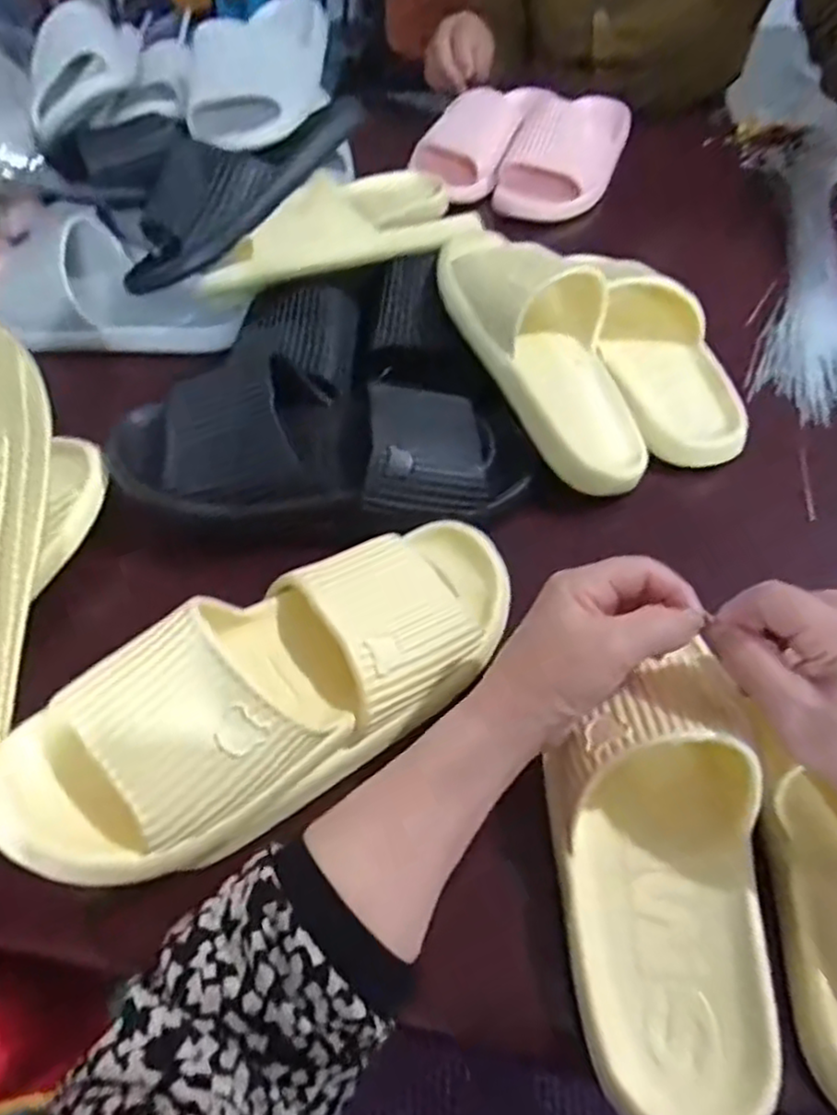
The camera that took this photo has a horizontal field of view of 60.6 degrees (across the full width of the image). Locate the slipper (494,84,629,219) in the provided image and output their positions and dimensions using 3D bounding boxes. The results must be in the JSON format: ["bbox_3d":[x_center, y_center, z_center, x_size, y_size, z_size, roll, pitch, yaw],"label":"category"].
[{"bbox_3d":[0.161,-0.460,0.797,0.122,0.067,0.214,18,57,12],"label":"slipper"}]

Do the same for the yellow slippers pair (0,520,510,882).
[{"bbox_3d":[-0.067,0.060,0.383,0.294,0.083,0.104,-31,60,-20],"label":"yellow slippers pair"}]

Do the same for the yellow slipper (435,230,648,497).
[{"bbox_3d":[0.103,-0.165,0.527,0.108,0.063,0.246,-22,75,-14],"label":"yellow slipper"}]

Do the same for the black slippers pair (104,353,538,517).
[{"bbox_3d":[-0.068,-0.086,0.499,0.298,0.067,0.111,0,55,0],"label":"black slippers pair"}]

